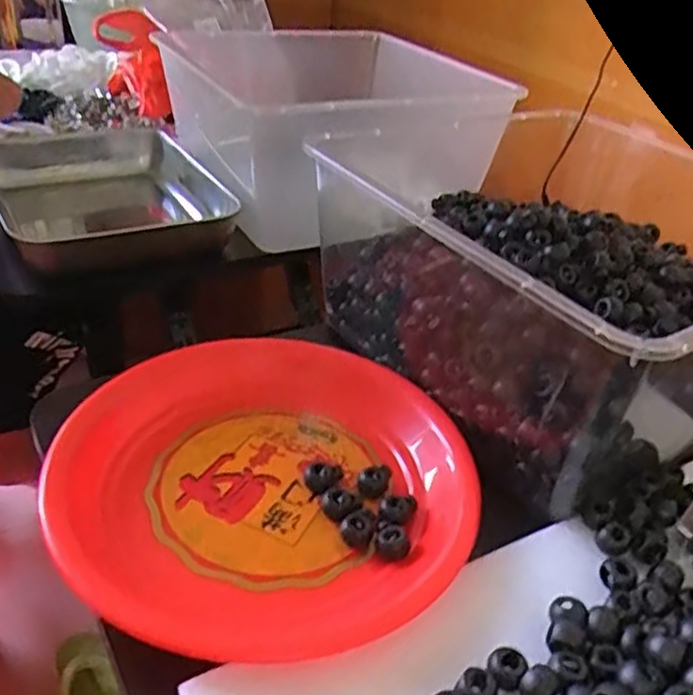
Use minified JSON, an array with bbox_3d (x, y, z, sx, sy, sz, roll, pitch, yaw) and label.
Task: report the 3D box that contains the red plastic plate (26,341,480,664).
[{"bbox_3d":[-0.046,0.065,0.376,0.215,0.045,0.215,1,36,-1],"label":"red plastic plate"}]

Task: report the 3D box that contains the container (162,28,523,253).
[{"bbox_3d":[-0.027,-0.244,0.733,0.279,0.134,0.336,-14,39,-20],"label":"container"}]

